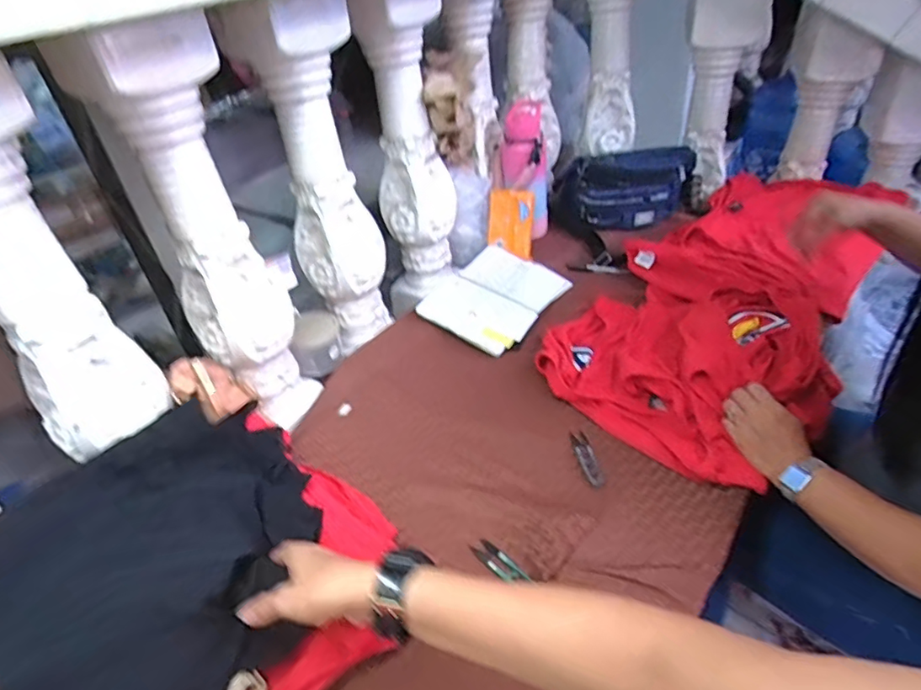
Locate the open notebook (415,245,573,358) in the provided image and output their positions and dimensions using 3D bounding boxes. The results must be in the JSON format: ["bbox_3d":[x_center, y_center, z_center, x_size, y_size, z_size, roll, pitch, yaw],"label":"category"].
[{"bbox_3d":[0.067,-0.092,1.004,0.185,0.020,0.247,27,48,20],"label":"open notebook"}]

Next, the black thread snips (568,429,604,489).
[{"bbox_3d":[0.169,0.149,0.729,0.023,0.006,0.097,-9,35,-1],"label":"black thread snips"}]

